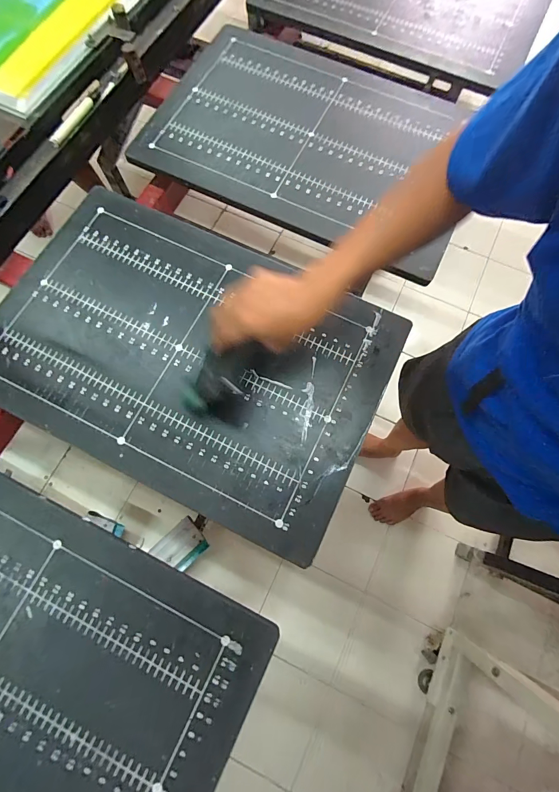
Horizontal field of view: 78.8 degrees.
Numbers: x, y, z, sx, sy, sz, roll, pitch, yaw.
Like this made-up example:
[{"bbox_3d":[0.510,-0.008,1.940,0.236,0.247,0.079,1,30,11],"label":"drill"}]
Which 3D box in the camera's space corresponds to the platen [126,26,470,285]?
[{"bbox_3d":[0.059,-0.489,0.629,0.595,0.020,0.405,27,75,6],"label":"platen"}]

